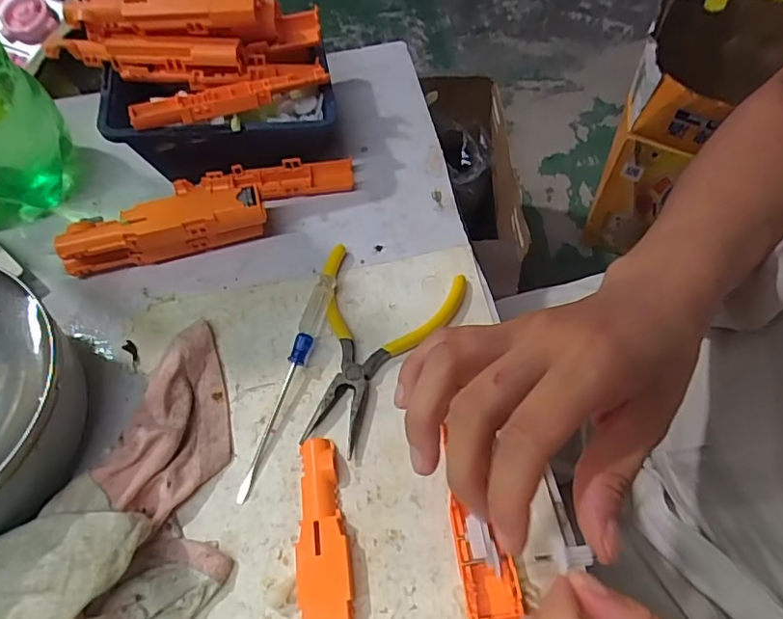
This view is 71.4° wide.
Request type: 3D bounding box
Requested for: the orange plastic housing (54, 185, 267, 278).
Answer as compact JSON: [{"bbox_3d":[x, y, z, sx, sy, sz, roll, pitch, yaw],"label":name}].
[{"bbox_3d":[-0.136,-0.046,0.330,0.119,0.040,0.021,-12,59,-4],"label":"orange plastic housing"}]

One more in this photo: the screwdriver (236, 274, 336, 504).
[{"bbox_3d":[-0.055,0.037,0.291,0.013,0.019,0.126,12,61,10],"label":"screwdriver"}]

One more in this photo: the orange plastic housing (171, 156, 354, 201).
[{"bbox_3d":[-0.085,-0.085,0.364,0.117,0.015,0.025,-10,59,-3],"label":"orange plastic housing"}]

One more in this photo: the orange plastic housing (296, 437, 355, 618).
[{"bbox_3d":[-0.030,0.117,0.246,0.023,0.012,0.118,-9,59,-2],"label":"orange plastic housing"}]

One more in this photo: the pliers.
[{"bbox_3d":[-0.016,0.019,0.304,0.084,0.008,0.117,17,62,13],"label":"pliers"}]

